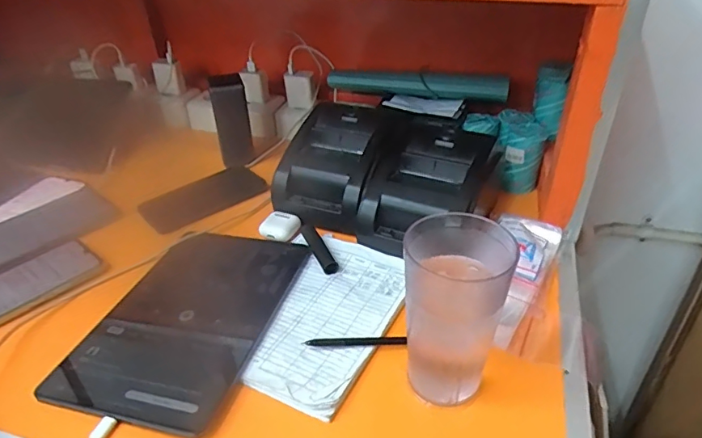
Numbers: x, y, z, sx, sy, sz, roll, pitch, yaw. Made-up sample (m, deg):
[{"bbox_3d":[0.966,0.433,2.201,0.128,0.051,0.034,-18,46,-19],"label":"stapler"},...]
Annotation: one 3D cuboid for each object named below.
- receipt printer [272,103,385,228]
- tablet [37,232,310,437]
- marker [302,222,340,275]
[{"bbox_3d":[-0.030,-0.076,0.662,0.129,0.091,0.157,6,35,11],"label":"receipt printer"},{"bbox_3d":[-0.160,0.089,0.514,0.171,0.009,0.256,7,35,12],"label":"tablet"},{"bbox_3d":[-0.037,0.034,0.586,0.020,0.015,0.091,-13,36,-17],"label":"marker"}]

